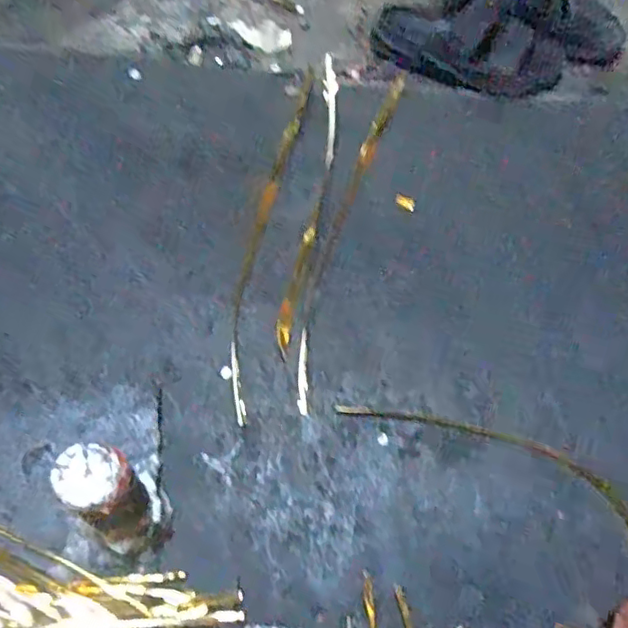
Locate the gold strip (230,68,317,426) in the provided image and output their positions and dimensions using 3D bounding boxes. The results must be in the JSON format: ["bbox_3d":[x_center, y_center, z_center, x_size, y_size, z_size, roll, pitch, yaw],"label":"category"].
[{"bbox_3d":[-0.055,-0.115,0.709,0.039,0.013,0.498,9,67,2],"label":"gold strip"}]

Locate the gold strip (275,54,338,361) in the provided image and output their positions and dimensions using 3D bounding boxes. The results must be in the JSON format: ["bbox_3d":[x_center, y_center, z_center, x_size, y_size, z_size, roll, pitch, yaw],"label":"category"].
[{"bbox_3d":[0.003,-0.165,0.725,0.031,0.011,0.461,9,67,2],"label":"gold strip"}]

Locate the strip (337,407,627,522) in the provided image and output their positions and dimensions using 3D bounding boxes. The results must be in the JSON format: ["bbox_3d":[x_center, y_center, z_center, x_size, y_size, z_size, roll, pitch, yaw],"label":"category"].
[{"bbox_3d":[0.181,0.152,0.584,0.324,0.031,0.090,23,68,12],"label":"strip"}]

